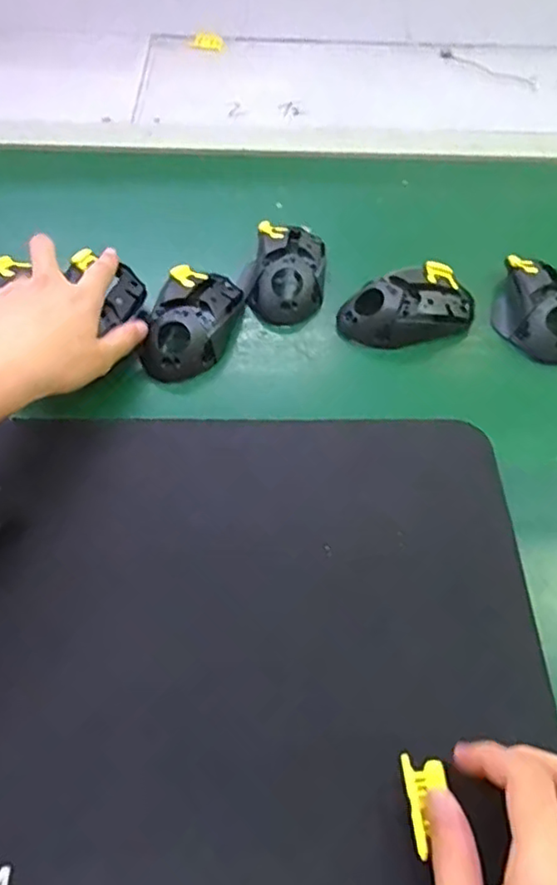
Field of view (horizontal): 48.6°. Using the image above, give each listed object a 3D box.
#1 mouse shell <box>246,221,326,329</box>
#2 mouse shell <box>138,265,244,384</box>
[{"bbox_3d":[0.009,-0.152,0.543,0.064,0.036,0.098,9,53,1],"label":"mouse shell"},{"bbox_3d":[-0.071,-0.101,0.504,0.069,0.039,0.116,12,59,6],"label":"mouse shell"}]

